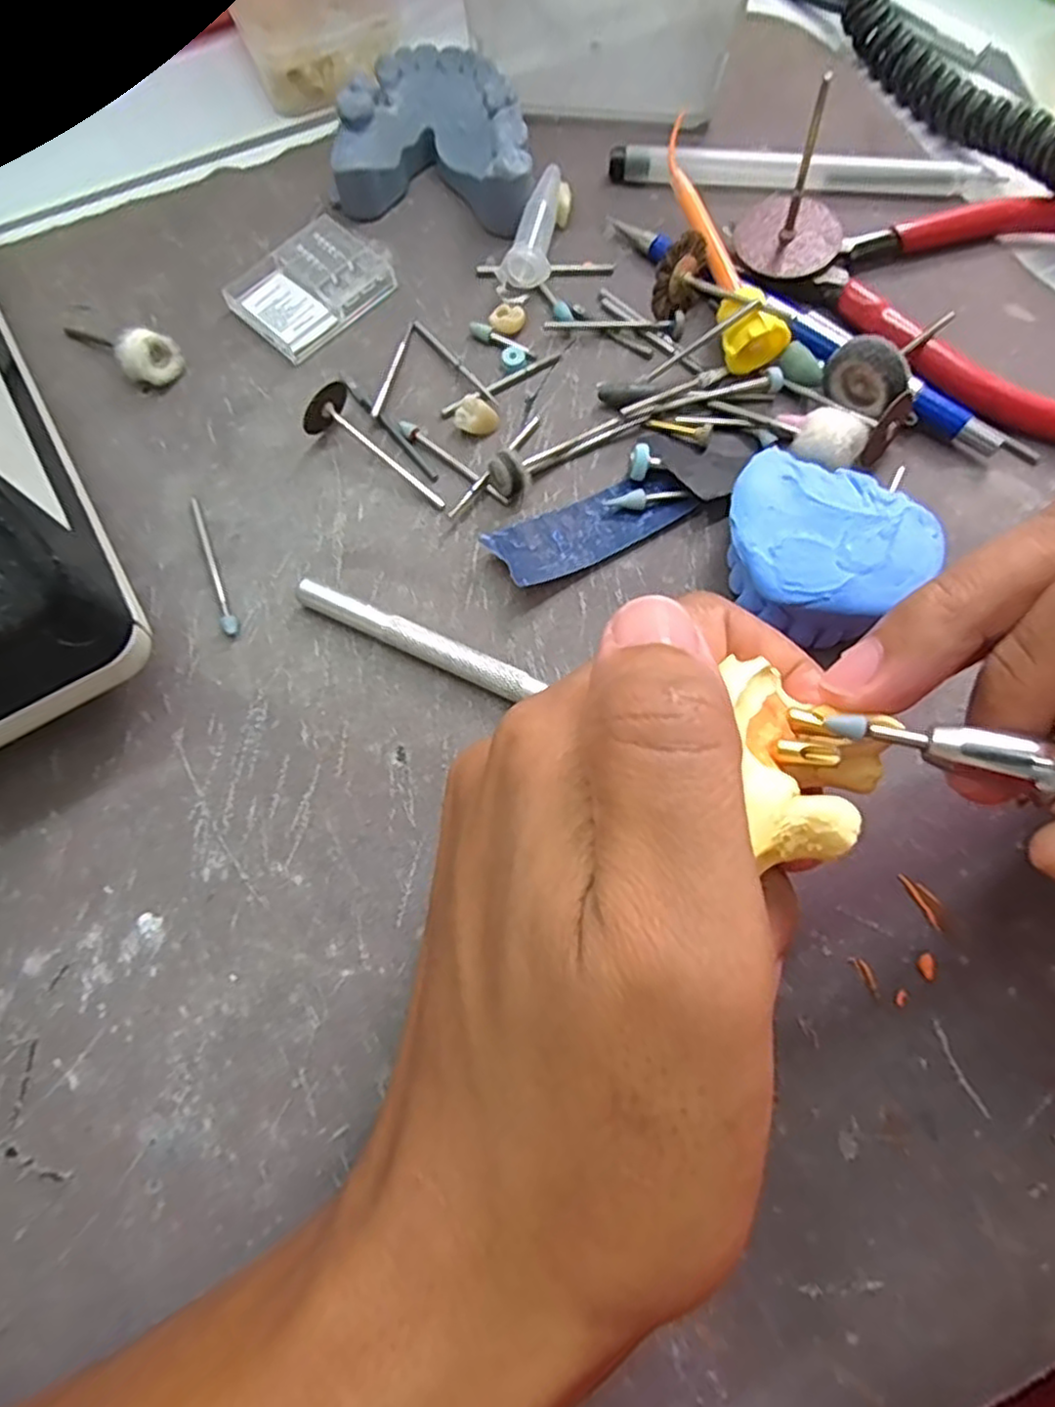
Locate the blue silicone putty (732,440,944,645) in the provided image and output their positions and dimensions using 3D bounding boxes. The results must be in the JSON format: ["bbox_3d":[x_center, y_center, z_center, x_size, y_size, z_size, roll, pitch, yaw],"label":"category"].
[{"bbox_3d":[0.079,-0.042,0.190,0.053,0.022,0.049,0,72,1],"label":"blue silicone putty"}]

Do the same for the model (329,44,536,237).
[{"bbox_3d":[-0.027,-0.186,0.237,0.063,0.024,0.052,10,73,4],"label":"model"}]

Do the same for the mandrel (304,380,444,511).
[{"bbox_3d":[-0.045,-0.071,0.207,0.016,0.013,0.045,-40,76,-11],"label":"mandrel"}]

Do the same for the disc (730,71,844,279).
[{"bbox_3d":[0.081,-0.148,0.210,0.030,0.047,0.024,24,74,8],"label":"disc"}]

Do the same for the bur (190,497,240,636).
[{"bbox_3d":[-0.088,-0.039,0.201,0.004,0.004,0.047,-21,73,-6],"label":"bur"}]

